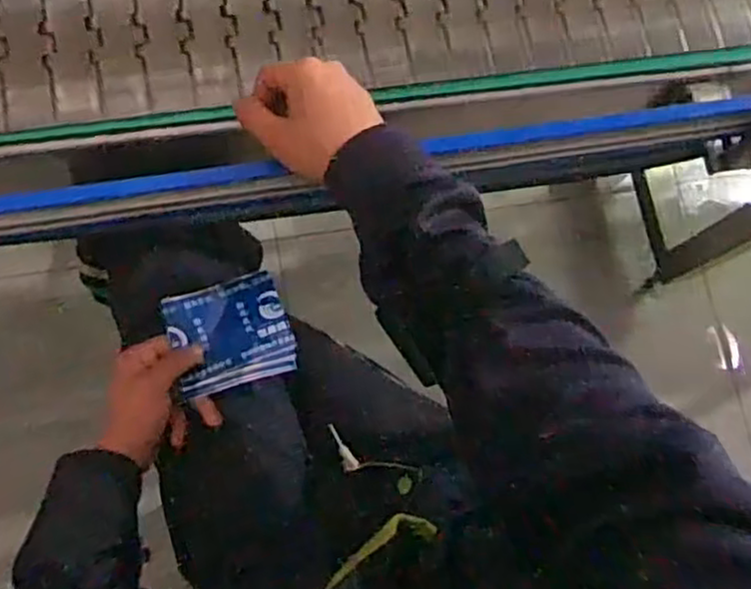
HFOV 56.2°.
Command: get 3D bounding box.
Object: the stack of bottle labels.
[{"bbox_3d":[-0.124,0.034,0.613,0.096,0.027,0.090,-20,86,-9],"label":"stack of bottle labels"}]

